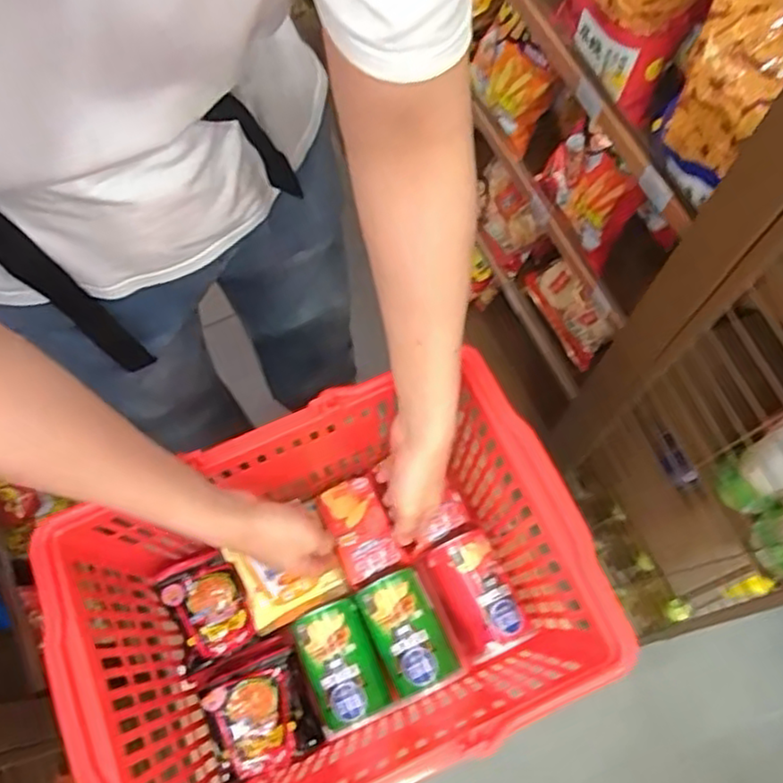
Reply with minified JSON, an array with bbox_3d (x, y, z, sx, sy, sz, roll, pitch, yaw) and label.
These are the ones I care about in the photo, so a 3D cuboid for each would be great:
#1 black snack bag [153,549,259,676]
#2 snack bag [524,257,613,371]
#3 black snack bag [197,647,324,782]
[{"bbox_3d":[-0.183,0.214,0.676,0.072,0.025,0.101,-22,70,-21],"label":"black snack bag"},{"bbox_3d":[0.284,-0.129,1.102,0.017,0.077,0.181,-9,67,-41],"label":"snack bag"},{"bbox_3d":[-0.123,0.302,0.637,0.094,0.045,0.096,-21,71,-5],"label":"black snack bag"}]

